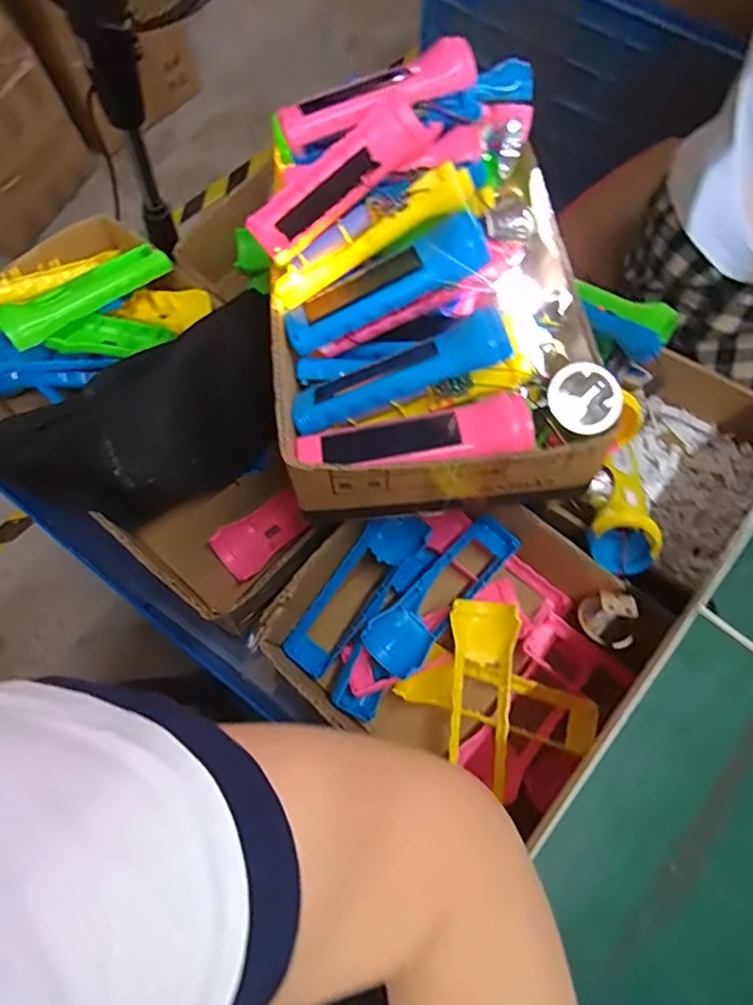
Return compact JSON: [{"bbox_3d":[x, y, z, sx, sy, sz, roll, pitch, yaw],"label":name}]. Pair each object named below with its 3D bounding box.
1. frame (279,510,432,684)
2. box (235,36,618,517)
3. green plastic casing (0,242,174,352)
[{"bbox_3d":[-0.017,0.075,0.483,0.048,0.022,0.161,39,97,14],"label":"frame"},{"bbox_3d":[0.035,-0.175,0.426,0.239,0.102,0.353,-8,68,-4],"label":"box"},{"bbox_3d":[-0.263,-0.190,0.519,0.156,0.023,0.044,-41,74,-16],"label":"green plastic casing"}]

